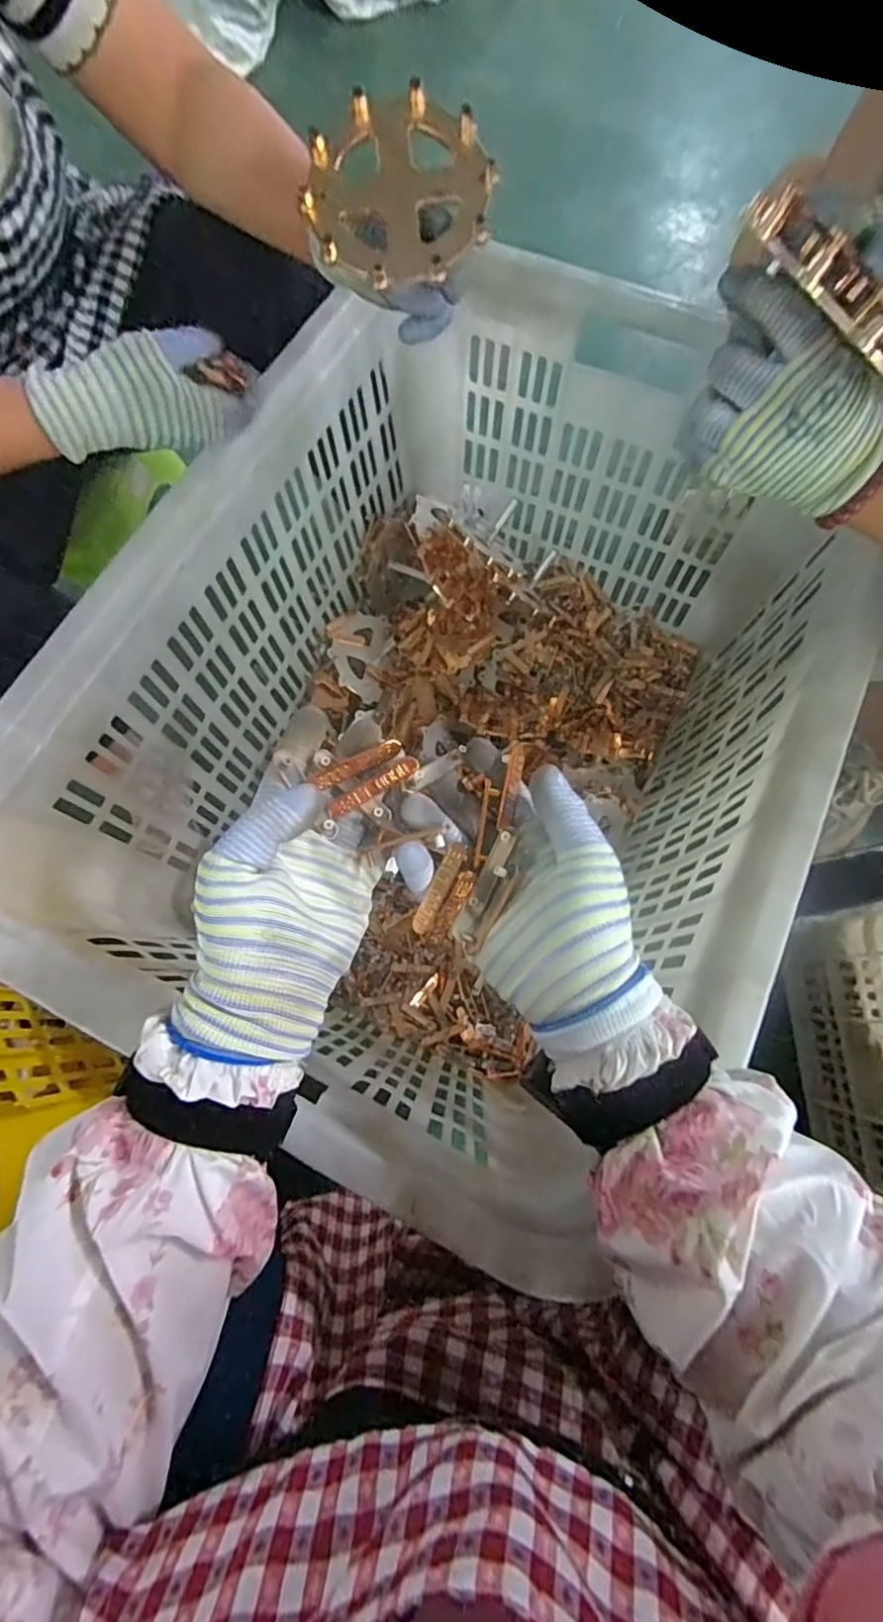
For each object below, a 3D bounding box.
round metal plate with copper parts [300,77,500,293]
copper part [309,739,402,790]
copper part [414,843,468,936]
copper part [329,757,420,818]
[{"bbox_3d":[-0.026,-0.437,0.406,0.123,0.015,0.121,0,93,4],"label":"round metal plate with copper parts"},{"bbox_3d":[-0.048,-0.027,0.326,0.053,0.007,0.009,-27,74,-11],"label":"copper part"},{"bbox_3d":[-0.001,0.044,0.328,0.011,0.005,0.055,26,92,8],"label":"copper part"},{"bbox_3d":[-0.039,-0.014,0.326,0.057,0.007,0.010,-30,75,-2],"label":"copper part"}]

